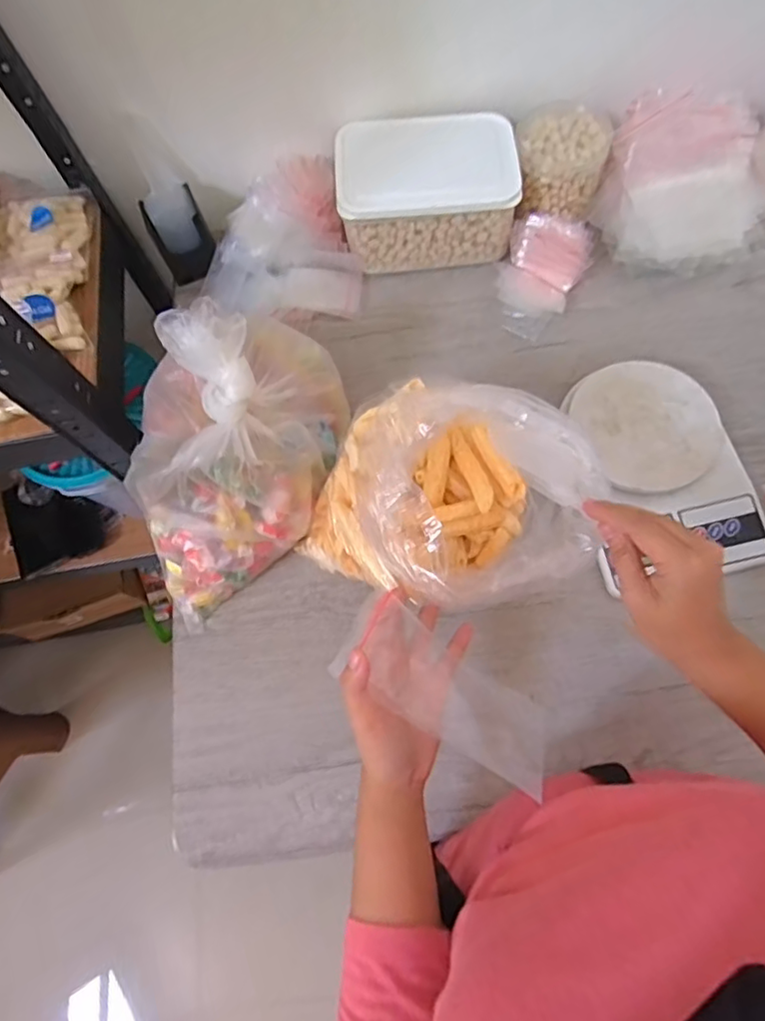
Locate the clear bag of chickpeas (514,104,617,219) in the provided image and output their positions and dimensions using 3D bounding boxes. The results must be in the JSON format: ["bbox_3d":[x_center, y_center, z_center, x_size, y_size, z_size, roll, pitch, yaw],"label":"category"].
[{"bbox_3d":[0.188,-0.372,0.605,0.093,0.060,0.093,-9,69,2],"label":"clear bag of chickpeas"}]

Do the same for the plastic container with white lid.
[{"bbox_3d":[0.048,-0.343,0.614,0.184,0.096,0.115,-4,69,4],"label":"plastic container with white lid"}]

